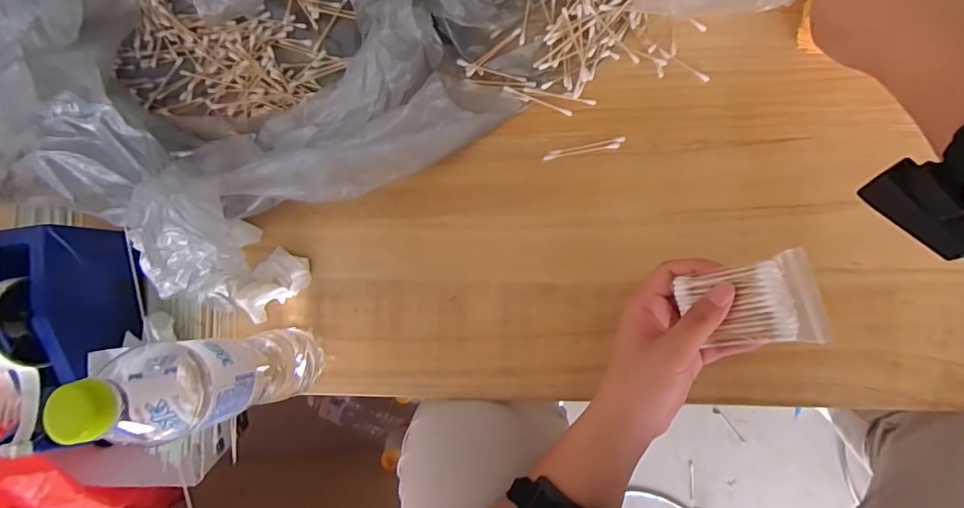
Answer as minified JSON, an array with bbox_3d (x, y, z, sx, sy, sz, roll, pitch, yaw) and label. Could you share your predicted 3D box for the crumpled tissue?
[{"bbox_3d":[-0.214,0.027,0.470,0.077,0.037,0.053,-37,82,3],"label":"crumpled tissue"}]

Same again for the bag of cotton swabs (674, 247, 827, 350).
[{"bbox_3d":[0.189,0.037,0.330,0.085,0.011,0.060,-19,90,42],"label":"bag of cotton swabs"}]

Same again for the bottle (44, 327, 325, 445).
[{"bbox_3d":[-0.204,0.098,0.359,0.068,0.240,0.060,-17,83,6],"label":"bottle"}]

